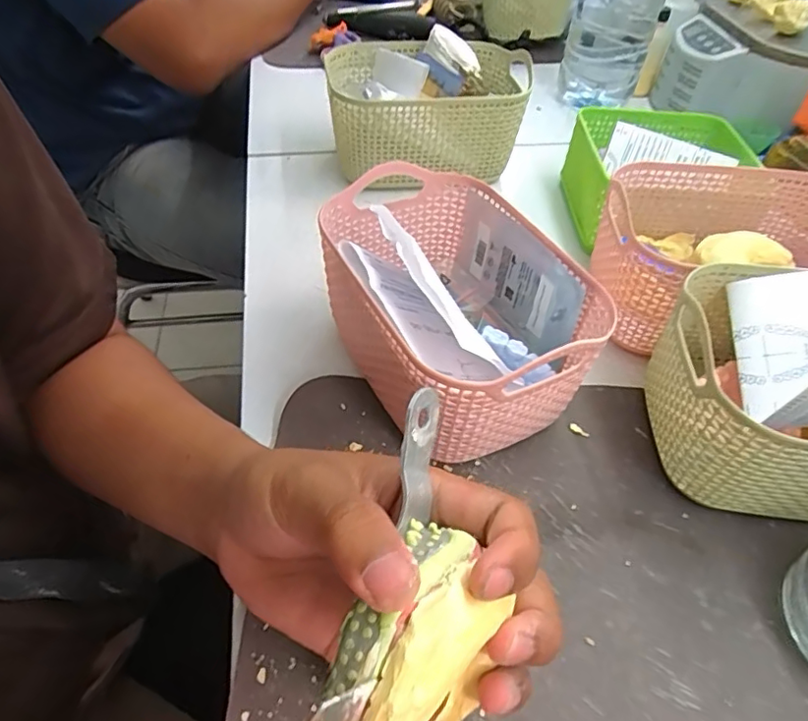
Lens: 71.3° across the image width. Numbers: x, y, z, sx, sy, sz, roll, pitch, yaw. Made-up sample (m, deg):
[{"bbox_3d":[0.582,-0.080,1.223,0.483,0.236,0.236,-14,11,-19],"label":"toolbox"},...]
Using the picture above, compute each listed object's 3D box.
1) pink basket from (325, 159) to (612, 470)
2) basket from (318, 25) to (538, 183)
[{"bbox_3d":[0.027,-0.031,0.331,0.116,0.094,0.173,-21,52,-20],"label":"pink basket"},{"bbox_3d":[0.020,-0.218,0.505,0.172,0.092,0.126,-3,48,-6],"label":"basket"}]

